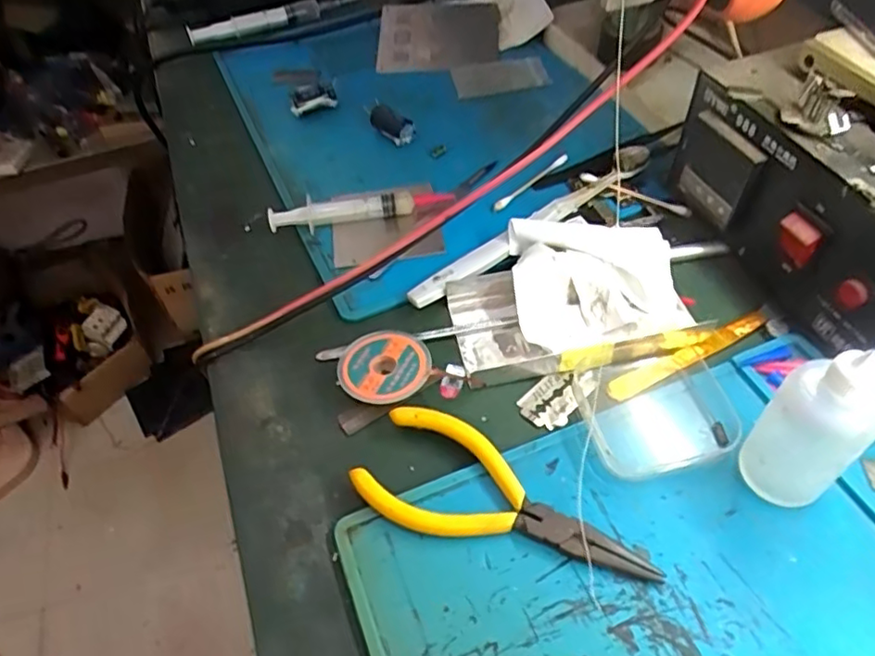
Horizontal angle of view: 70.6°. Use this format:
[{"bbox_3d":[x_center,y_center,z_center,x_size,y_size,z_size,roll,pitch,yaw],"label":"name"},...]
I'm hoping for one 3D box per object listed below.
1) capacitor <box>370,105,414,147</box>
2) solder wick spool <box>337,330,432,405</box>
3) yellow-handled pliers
[{"bbox_3d":[-0.034,-0.147,0.438,0.018,0.016,0.040,-29,54,-17],"label":"capacitor"},{"bbox_3d":[-0.026,0.020,0.311,0.044,0.013,0.043,-3,50,4],"label":"solder wick spool"},{"bbox_3d":[0.030,0.070,0.264,0.127,0.015,0.052,12,53,16],"label":"yellow-handled pliers"}]

